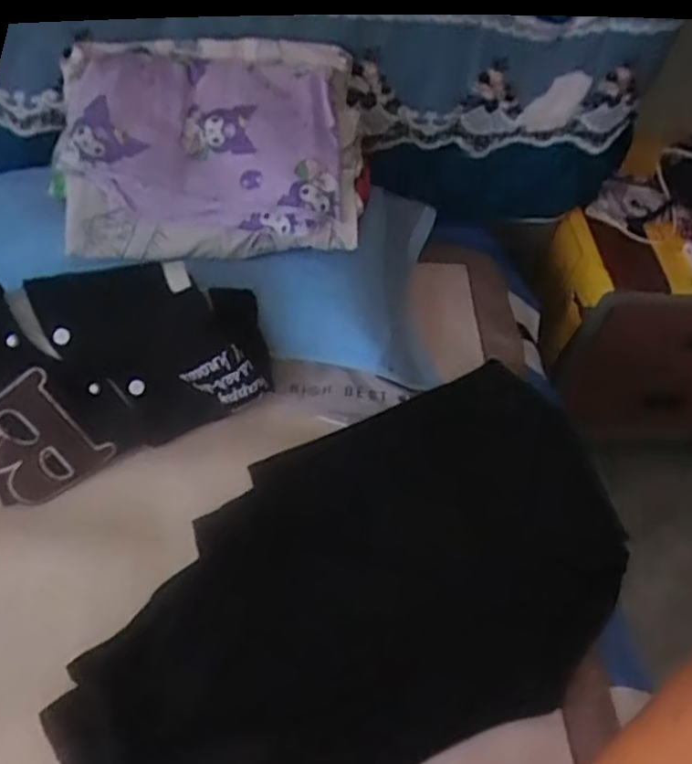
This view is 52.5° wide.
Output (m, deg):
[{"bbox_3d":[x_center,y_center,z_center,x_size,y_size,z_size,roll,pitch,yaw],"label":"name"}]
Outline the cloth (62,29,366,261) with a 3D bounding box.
[{"bbox_3d":[-0.138,-0.249,0.736,0.306,0.083,0.220,-2,85,1],"label":"cloth"}]

